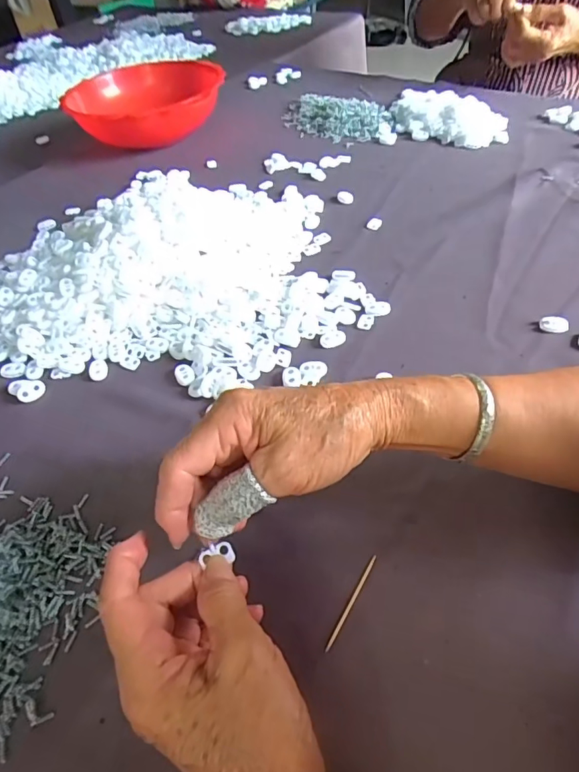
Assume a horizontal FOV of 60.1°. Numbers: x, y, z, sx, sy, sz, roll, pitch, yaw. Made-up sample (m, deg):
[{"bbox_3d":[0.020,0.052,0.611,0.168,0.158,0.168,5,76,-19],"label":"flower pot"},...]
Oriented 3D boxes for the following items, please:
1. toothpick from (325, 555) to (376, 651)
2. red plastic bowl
[{"bbox_3d":[0.037,0.126,0.294,0.004,0.004,0.060,24,55,25],"label":"toothpick"},{"bbox_3d":[-0.217,-0.425,0.773,0.219,0.074,0.219,-4,48,3],"label":"red plastic bowl"}]

